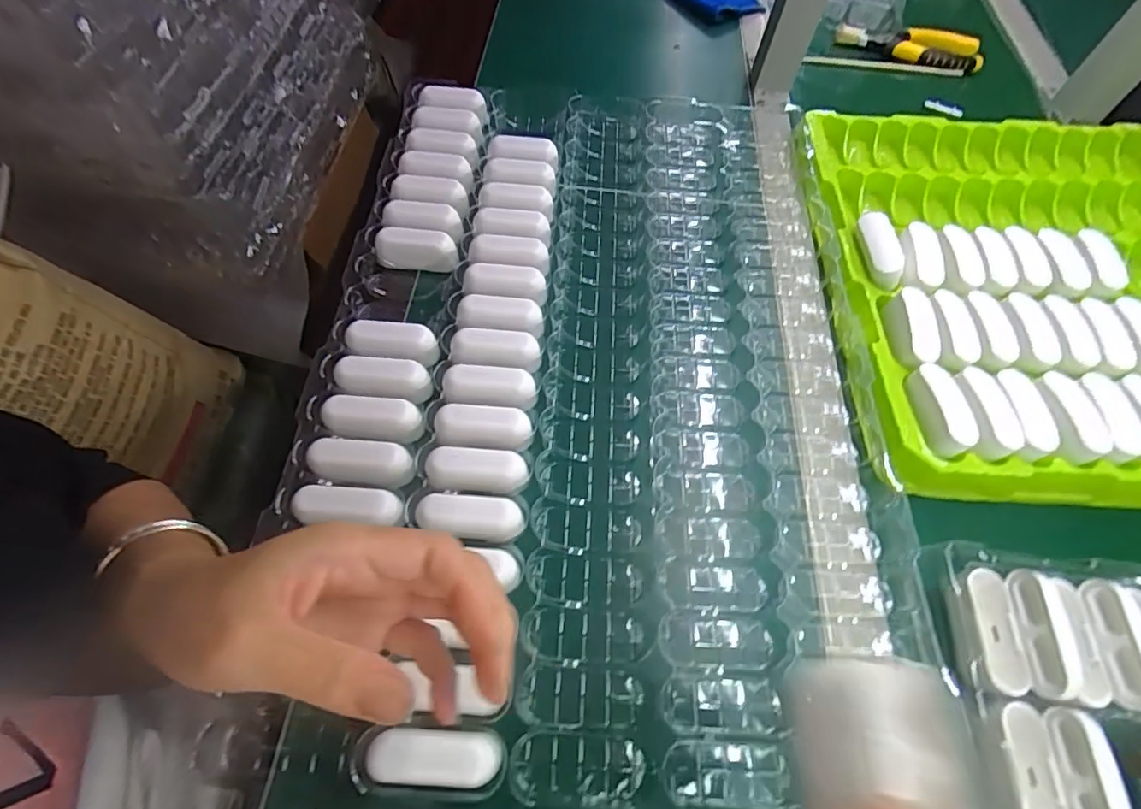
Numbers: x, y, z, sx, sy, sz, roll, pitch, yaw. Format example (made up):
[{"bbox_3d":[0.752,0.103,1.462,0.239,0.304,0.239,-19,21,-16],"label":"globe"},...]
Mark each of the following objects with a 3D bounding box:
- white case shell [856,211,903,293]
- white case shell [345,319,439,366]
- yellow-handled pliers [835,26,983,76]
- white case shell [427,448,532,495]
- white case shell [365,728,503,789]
[{"bbox_3d":[0.259,-0.128,0.439,0.019,0.020,0.072,1,61,-3],"label":"white case shell"},{"bbox_3d":[-0.125,-0.042,0.376,0.065,0.018,0.029,8,61,1],"label":"white case shell"},{"bbox_3d":[0.416,-0.442,0.646,0.172,0.024,0.048,10,62,6],"label":"yellow-handled pliers"},{"bbox_3d":[-0.058,0.041,0.330,0.062,0.013,0.027,3,61,-2],"label":"white case shell"},{"bbox_3d":[-0.067,0.176,0.263,0.062,0.025,0.022,4,61,-1],"label":"white case shell"}]

